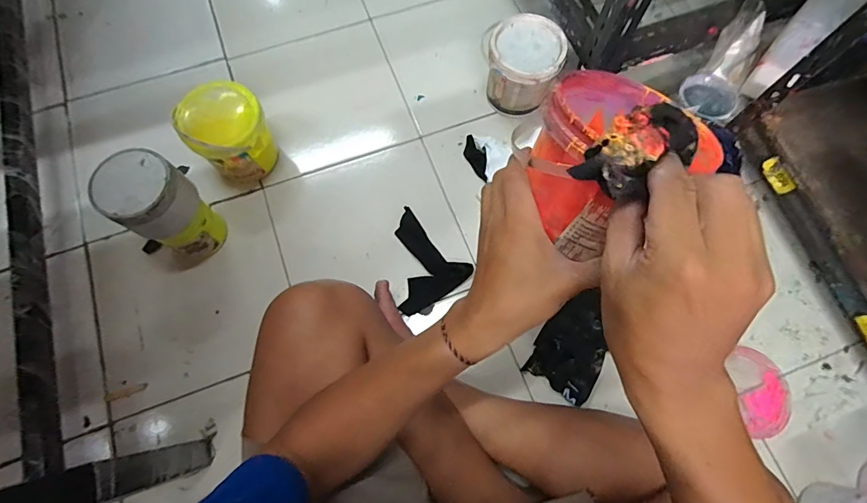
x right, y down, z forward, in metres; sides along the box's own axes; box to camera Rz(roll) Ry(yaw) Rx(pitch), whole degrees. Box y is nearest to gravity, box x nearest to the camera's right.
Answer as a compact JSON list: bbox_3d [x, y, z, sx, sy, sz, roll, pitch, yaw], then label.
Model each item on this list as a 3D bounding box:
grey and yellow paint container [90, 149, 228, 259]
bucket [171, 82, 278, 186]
[{"bbox_3d":[-0.393,-0.060,0.629,0.099,0.184,0.095,0,72,0],"label":"grey and yellow paint container"},{"bbox_3d":[-0.336,-0.192,0.703,0.119,0.134,0.122,0,72,0],"label":"bucket"}]

